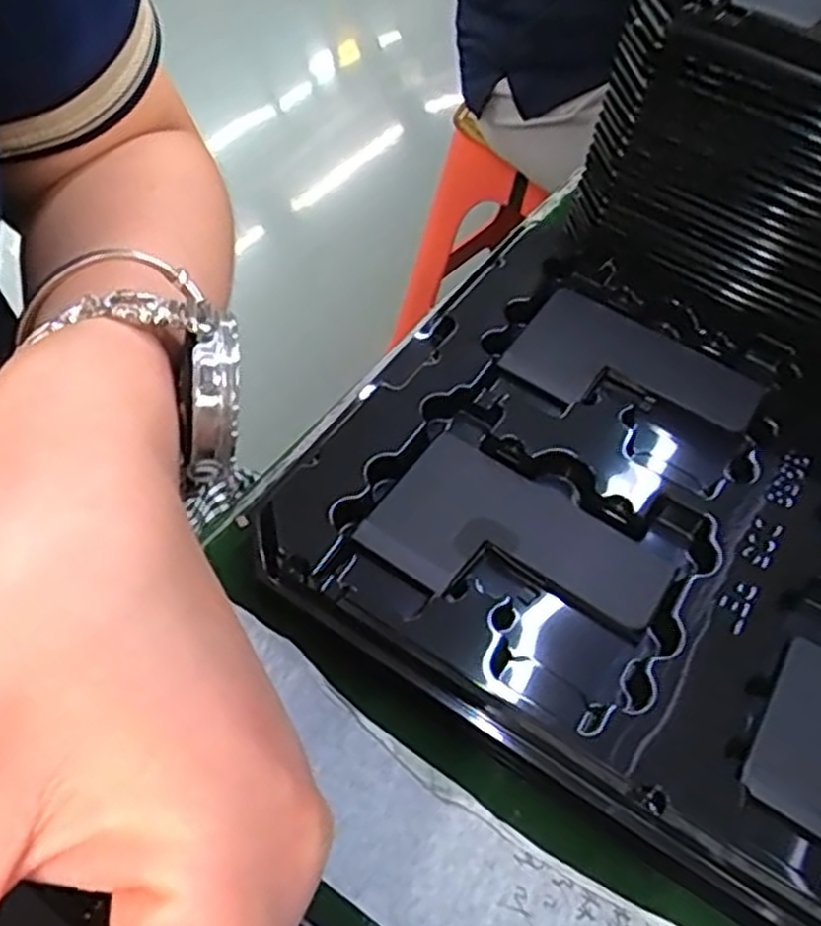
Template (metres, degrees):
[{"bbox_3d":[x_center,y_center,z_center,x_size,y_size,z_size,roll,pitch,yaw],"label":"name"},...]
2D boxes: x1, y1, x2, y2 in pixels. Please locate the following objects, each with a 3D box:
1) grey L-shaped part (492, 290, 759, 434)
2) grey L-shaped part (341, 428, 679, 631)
[{"bbox_3d":[0.089,-0.036,0.320,0.092,0.005,0.058,31,58,17],"label":"grey L-shaped part"},{"bbox_3d":[0.035,0.030,0.266,0.094,0.007,0.059,32,58,17],"label":"grey L-shaped part"}]

